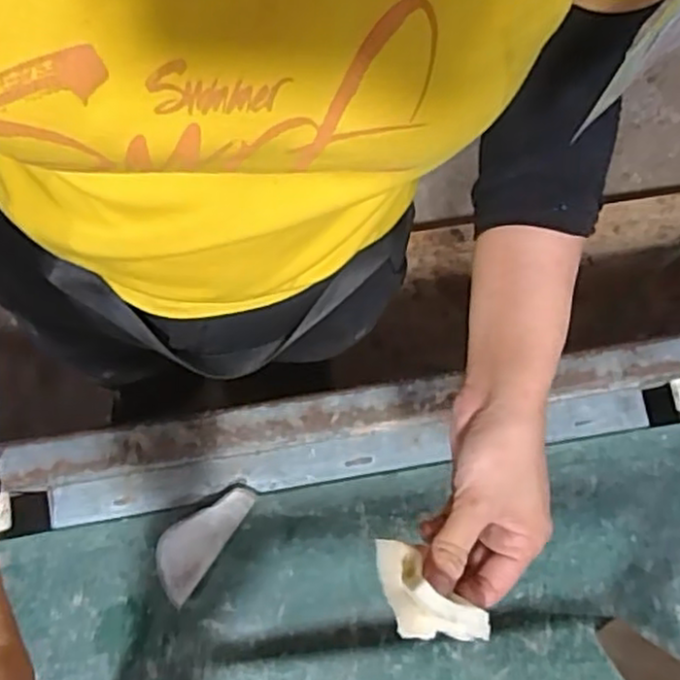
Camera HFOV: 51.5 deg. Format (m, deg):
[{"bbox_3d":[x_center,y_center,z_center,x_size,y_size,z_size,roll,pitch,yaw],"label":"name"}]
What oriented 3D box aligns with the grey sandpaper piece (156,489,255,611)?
[{"bbox_3d":[-0.133,0.183,0.661,0.050,0.012,0.115,35,81,5],"label":"grey sandpaper piece"}]

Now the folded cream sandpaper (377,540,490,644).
[{"bbox_3d":[0.050,0.136,0.378,0.059,0.045,0.047,3,80,0],"label":"folded cream sandpaper"}]

